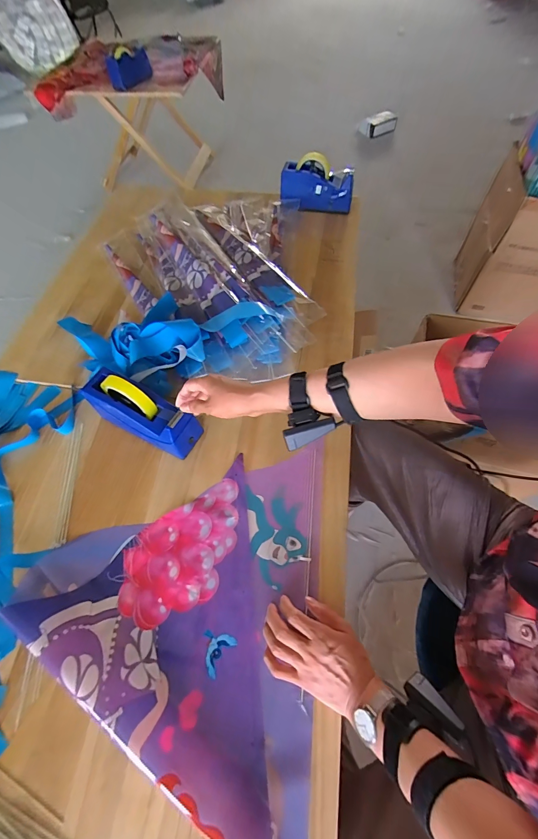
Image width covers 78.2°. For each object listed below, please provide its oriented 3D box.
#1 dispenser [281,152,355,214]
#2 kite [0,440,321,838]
[{"bbox_3d":[0.136,-0.663,0.935,0.203,0.113,0.066,8,61,7],"label":"dispenser"},{"bbox_3d":[-0.149,0.272,0.491,0.426,0.039,0.486,2,61,6],"label":"kite"}]

